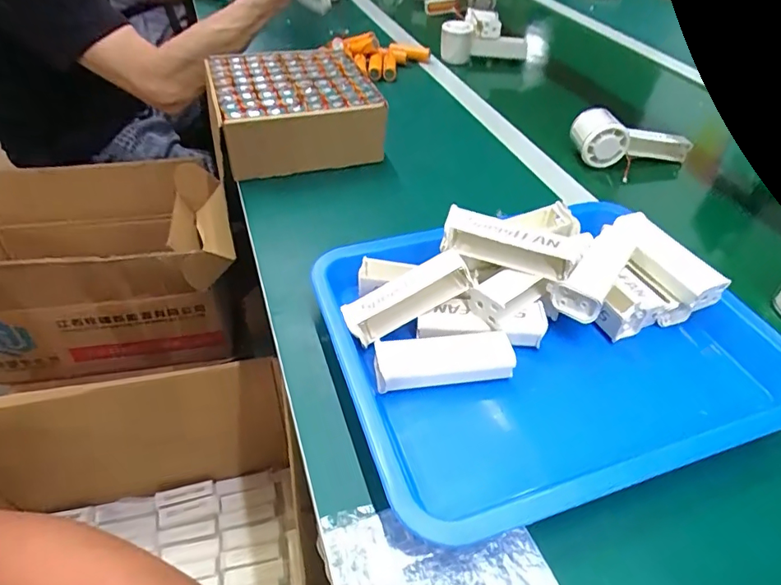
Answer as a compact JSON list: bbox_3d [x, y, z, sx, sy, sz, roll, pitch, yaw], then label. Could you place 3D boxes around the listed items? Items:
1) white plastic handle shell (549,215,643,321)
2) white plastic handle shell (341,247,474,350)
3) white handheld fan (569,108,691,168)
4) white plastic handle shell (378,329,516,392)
[{"bbox_3d":[0.181,-0.025,0.417,0.035,0.024,0.133,31,50,26],"label":"white plastic handle shell"},{"bbox_3d":[0.014,0.003,0.386,0.101,0.023,0.029,-28,49,-3],"label":"white plastic handle shell"},{"bbox_3d":[0.320,-0.210,0.655,0.165,0.051,0.063,-8,45,-11],"label":"white handheld fan"},{"bbox_3d":[0.039,0.051,0.368,0.102,0.019,0.033,-5,44,-8],"label":"white plastic handle shell"}]

